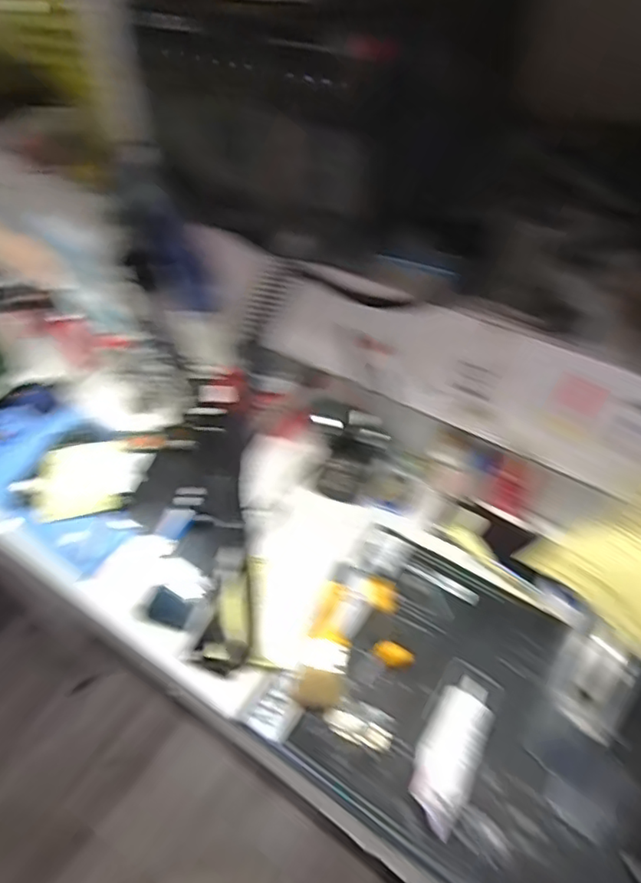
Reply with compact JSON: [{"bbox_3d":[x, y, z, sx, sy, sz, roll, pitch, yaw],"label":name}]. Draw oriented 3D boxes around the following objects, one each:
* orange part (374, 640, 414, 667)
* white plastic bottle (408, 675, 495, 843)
[{"bbox_3d":[0.090,0.263,0.734,0.048,0.019,0.026,21,53,21],"label":"orange part"},{"bbox_3d":[0.145,0.341,0.662,0.063,0.044,0.161,19,52,19],"label":"white plastic bottle"}]

